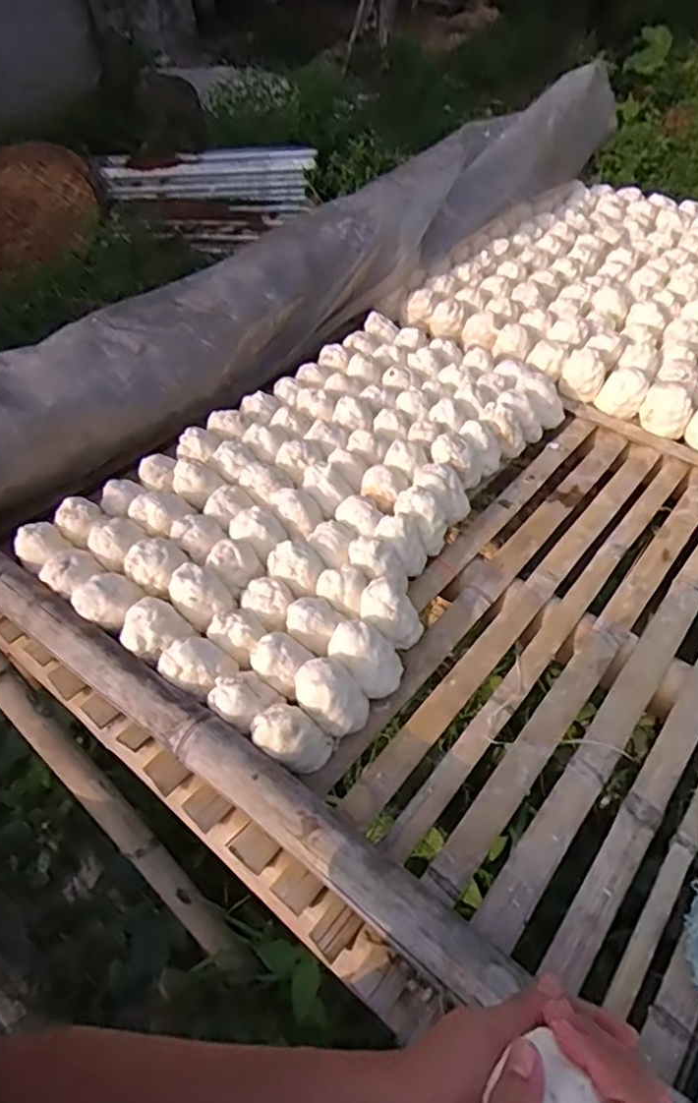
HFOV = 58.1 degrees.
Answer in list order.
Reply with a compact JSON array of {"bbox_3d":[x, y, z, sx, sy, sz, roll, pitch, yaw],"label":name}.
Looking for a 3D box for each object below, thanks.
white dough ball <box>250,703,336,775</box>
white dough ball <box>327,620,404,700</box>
[{"bbox_3d":[-0.066,0.212,0.709,0.076,0.071,0.065,22,50,21],"label":"white dough ball"},{"bbox_3d":[0.022,0.130,0.776,0.084,0.072,0.070,25,56,24],"label":"white dough ball"}]

